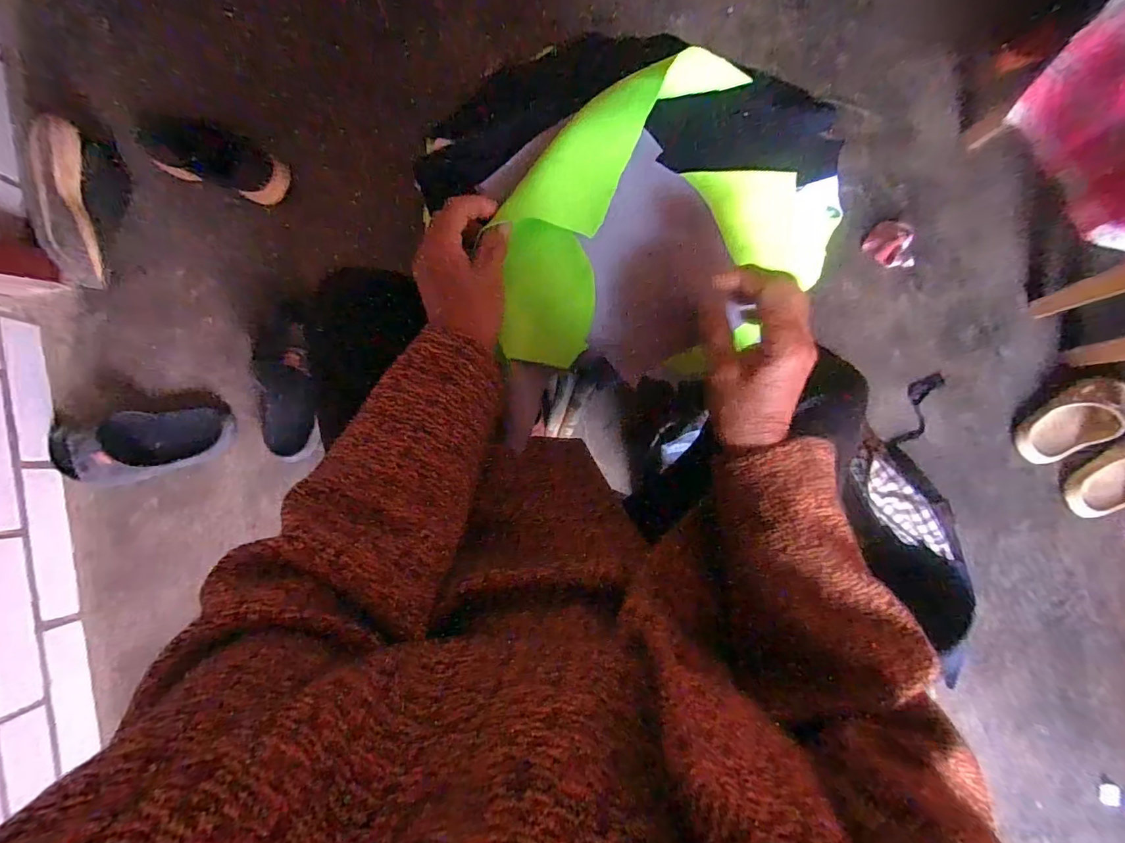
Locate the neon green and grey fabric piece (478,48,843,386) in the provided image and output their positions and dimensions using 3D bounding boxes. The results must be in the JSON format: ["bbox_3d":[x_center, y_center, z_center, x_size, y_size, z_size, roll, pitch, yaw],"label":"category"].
[{"bbox_3d":[0.095,-0.154,0.393,0.290,0.104,0.200,-6,85,-3],"label":"neon green and grey fabric piece"}]

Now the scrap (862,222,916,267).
[{"bbox_3d":[0.602,-0.327,0.893,0.076,0.034,0.092,1,85,-2],"label":"scrap"}]

